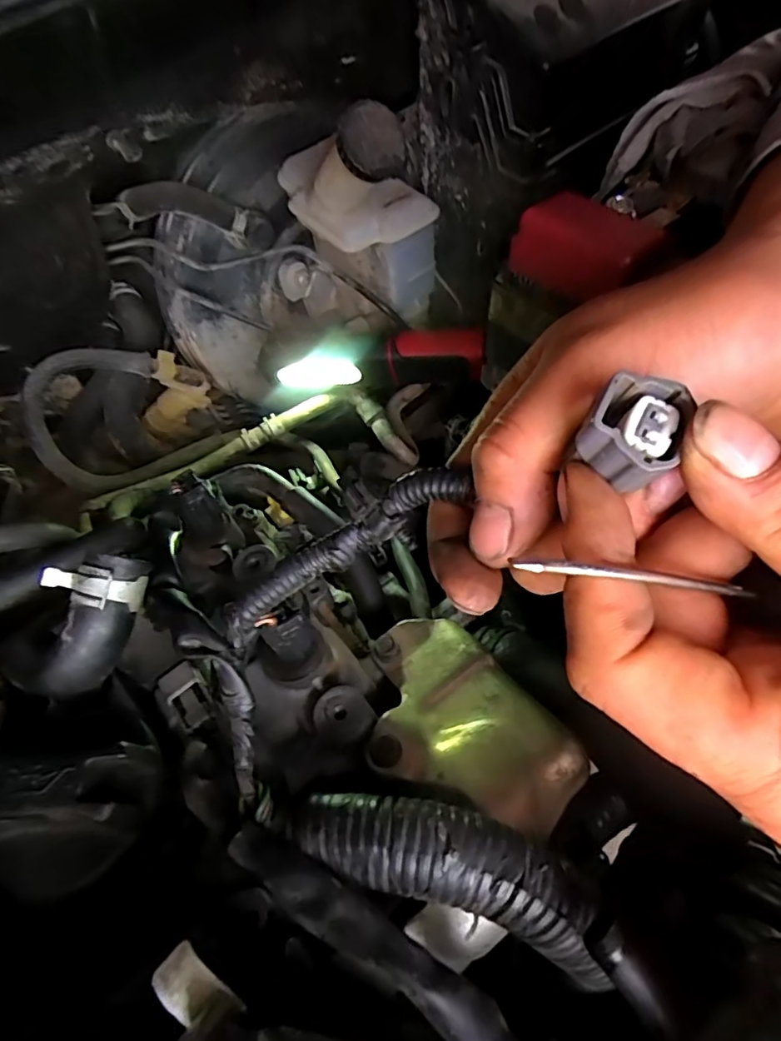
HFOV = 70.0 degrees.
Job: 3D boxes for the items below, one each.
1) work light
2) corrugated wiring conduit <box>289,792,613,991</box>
[{"bbox_3d":[-0.007,-0.107,0.379,0.138,0.030,0.020,-3,60,17],"label":"work light"},{"bbox_3d":[0.017,0.107,0.176,0.097,0.023,0.030,18,63,12],"label":"corrugated wiring conduit"}]

